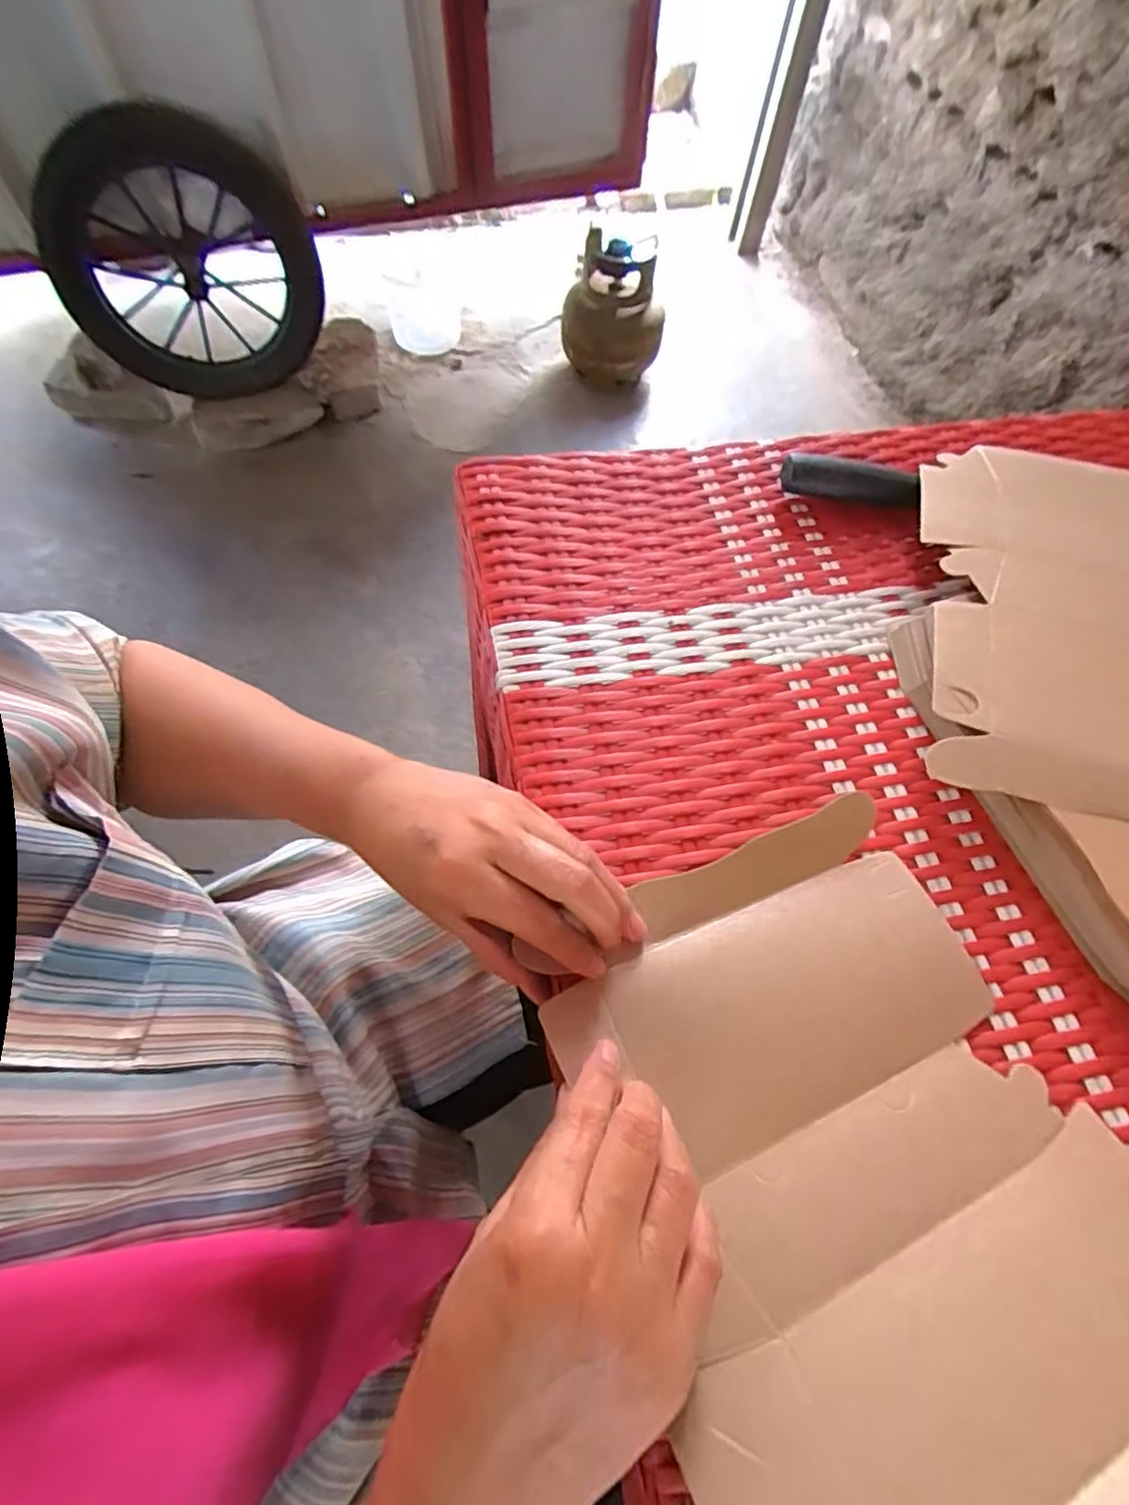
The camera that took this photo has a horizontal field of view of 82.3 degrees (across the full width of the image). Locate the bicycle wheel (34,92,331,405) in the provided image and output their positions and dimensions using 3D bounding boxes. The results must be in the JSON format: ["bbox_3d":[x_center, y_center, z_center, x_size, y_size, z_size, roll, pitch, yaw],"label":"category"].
[{"bbox_3d":[-0.702,-0.898,1.194,0.459,0.449,0.071,-6,63,-7],"label":"bicycle wheel"}]

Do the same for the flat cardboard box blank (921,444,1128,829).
[{"bbox_3d":[0.320,-0.084,0.385,0.205,0.010,0.289,17,61,6],"label":"flat cardboard box blank"}]

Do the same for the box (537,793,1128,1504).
[{"bbox_3d":[0.114,0.147,0.239,0.206,0.073,0.251,-18,65,-13],"label":"box"}]

